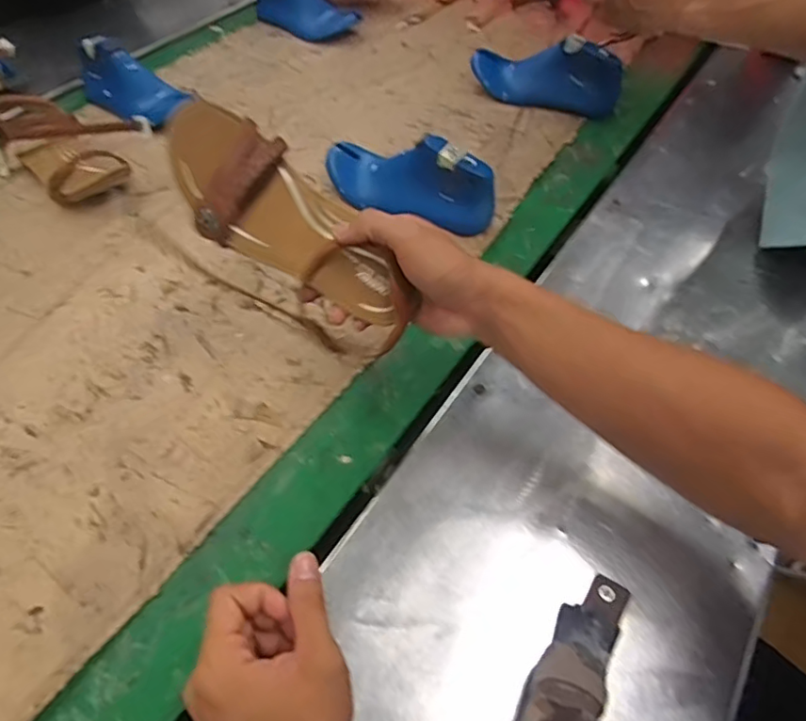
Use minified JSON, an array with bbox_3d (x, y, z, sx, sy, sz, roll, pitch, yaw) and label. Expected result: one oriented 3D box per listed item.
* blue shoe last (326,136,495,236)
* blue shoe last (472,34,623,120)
[{"bbox_3d":[-0.003,-0.220,0.682,0.222,0.091,0.078,33,59,22],"label":"blue shoe last"},{"bbox_3d":[0.211,-0.437,0.857,0.236,0.087,0.077,22,55,15],"label":"blue shoe last"}]

